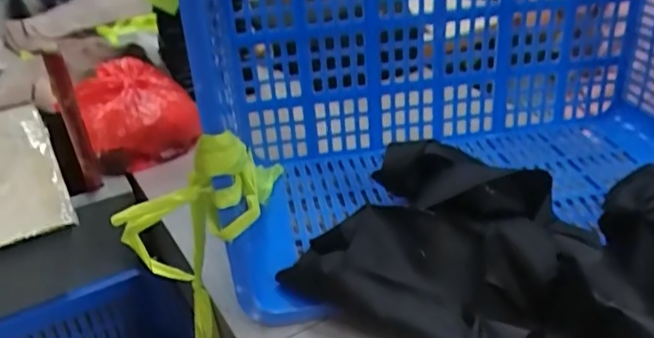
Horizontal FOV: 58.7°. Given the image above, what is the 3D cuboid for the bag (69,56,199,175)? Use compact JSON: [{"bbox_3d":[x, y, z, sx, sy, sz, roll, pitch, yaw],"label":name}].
[{"bbox_3d":[-0.321,-0.092,0.982,0.159,0.120,0.229,-17,33,-18],"label":"bag"}]

